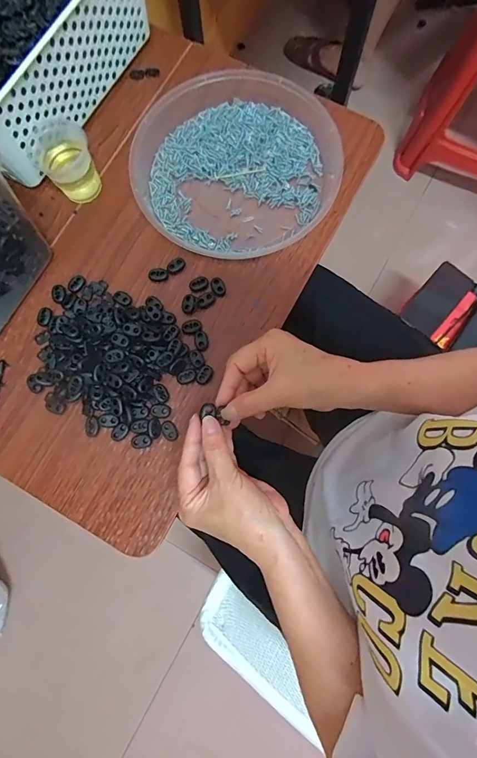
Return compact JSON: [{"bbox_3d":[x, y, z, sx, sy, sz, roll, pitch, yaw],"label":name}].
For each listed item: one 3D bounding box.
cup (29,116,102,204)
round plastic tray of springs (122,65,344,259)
[{"bbox_3d":[-0.198,-0.254,0.439,0.064,0.055,0.072,-40,81,-6],"label":"cup"},{"bbox_3d":[-0.007,-0.250,0.443,0.227,0.035,0.209,0,79,1],"label":"round plastic tray of springs"}]

